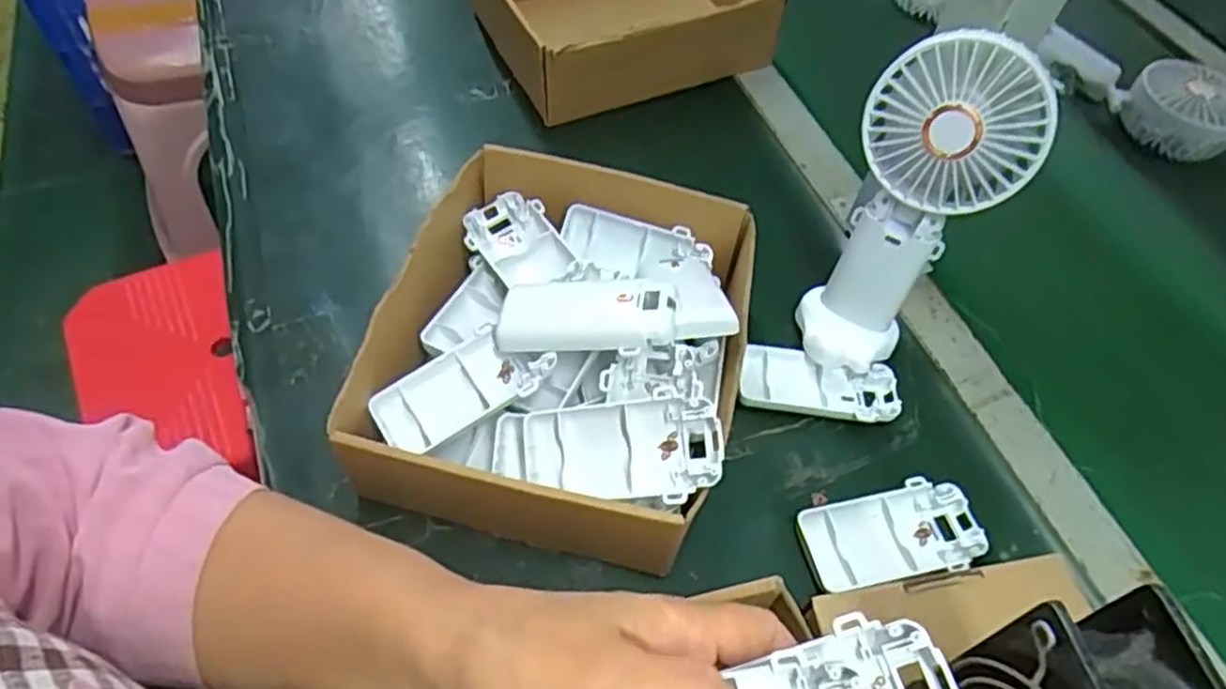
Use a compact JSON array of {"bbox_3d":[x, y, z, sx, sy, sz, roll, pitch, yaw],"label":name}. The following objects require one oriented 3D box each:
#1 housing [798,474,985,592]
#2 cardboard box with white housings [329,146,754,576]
[{"bbox_3d":[0.150,0.103,0.406,0.094,0.015,0.046,-10,57,-12],"label":"housing"},{"bbox_3d":[-0.027,-0.001,0.418,0.181,0.086,0.218,14,55,5],"label":"cardboard box with white housings"}]

